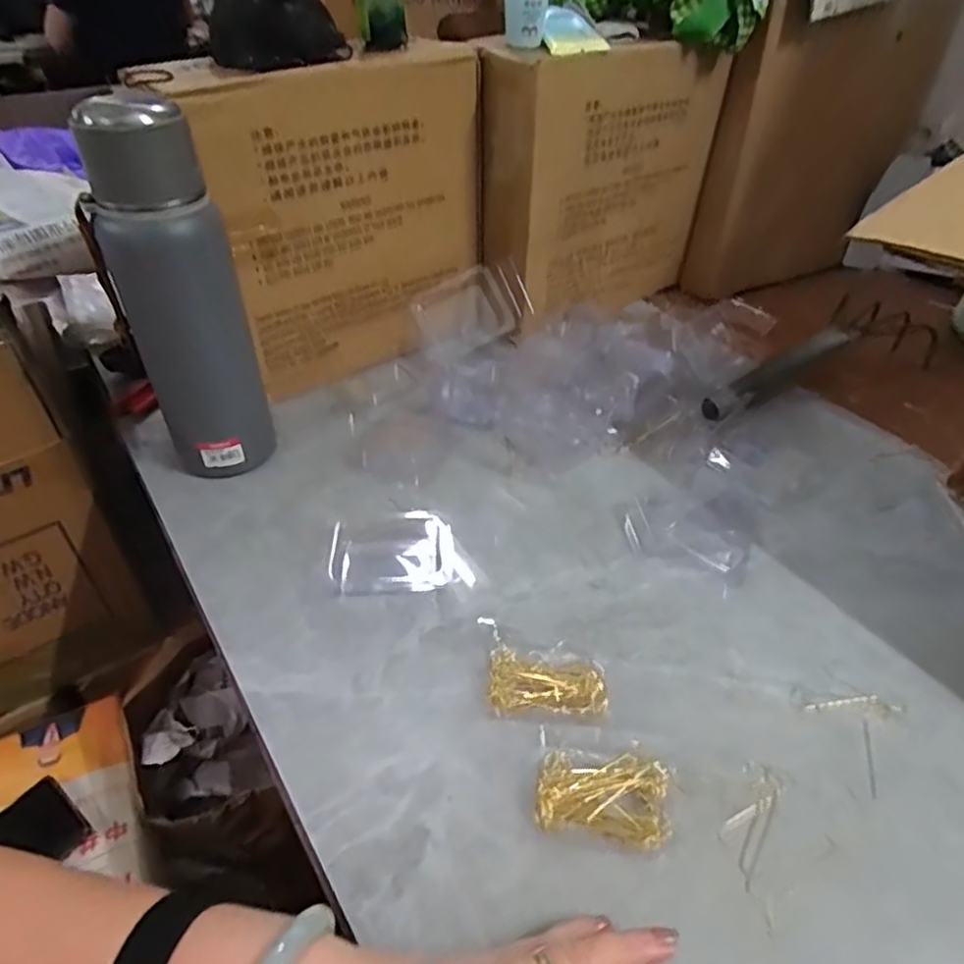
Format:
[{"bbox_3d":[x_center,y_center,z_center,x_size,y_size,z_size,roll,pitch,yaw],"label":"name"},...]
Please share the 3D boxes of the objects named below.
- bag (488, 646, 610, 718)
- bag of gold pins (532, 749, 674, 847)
[{"bbox_3d":[0.040,0.124,0.407,0.071,0.015,0.048,2,42,0],"label":"bag"},{"bbox_3d":[0.066,0.172,0.355,0.070,0.009,0.044,8,42,6],"label":"bag of gold pins"}]

